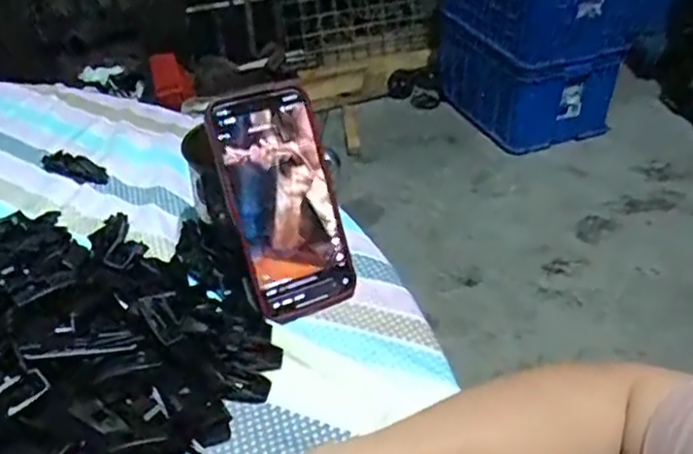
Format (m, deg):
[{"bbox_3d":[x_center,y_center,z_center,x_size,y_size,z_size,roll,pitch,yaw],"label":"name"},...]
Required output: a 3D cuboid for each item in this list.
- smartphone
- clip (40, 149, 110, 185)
[{"bbox_3d":[-0.043,-0.018,0.454,0.074,0.158,0.014,-18,6,-20],"label":"smartphone"},{"bbox_3d":[-0.263,-0.060,0.612,0.073,0.017,0.024,17,41,24],"label":"clip"}]

